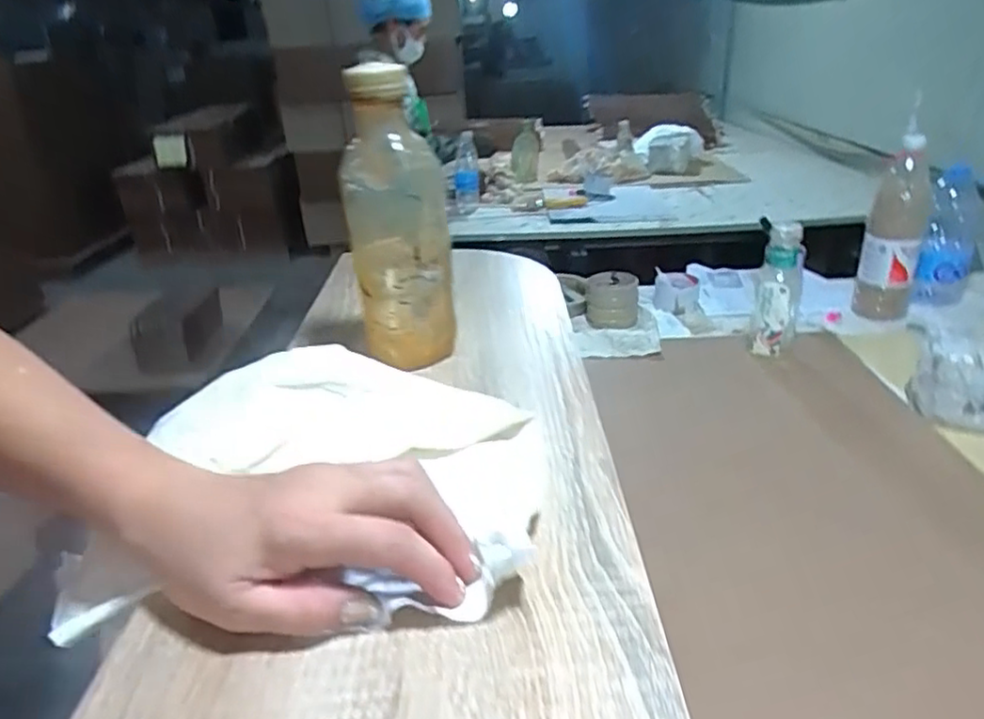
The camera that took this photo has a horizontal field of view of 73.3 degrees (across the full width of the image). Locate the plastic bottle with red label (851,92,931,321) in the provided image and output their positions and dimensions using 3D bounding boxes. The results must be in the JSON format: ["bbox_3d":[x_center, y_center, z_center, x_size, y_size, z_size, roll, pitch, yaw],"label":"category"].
[{"bbox_3d":[0.691,-0.242,1.127,0.094,0.330,0.095,15,31,32],"label":"plastic bottle with red label"}]

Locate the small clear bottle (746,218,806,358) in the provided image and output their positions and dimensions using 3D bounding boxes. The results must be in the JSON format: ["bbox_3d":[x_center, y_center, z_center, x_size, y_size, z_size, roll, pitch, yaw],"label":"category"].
[{"bbox_3d":[0.436,-0.100,1.010,0.068,0.219,0.076,11,30,26],"label":"small clear bottle"}]

